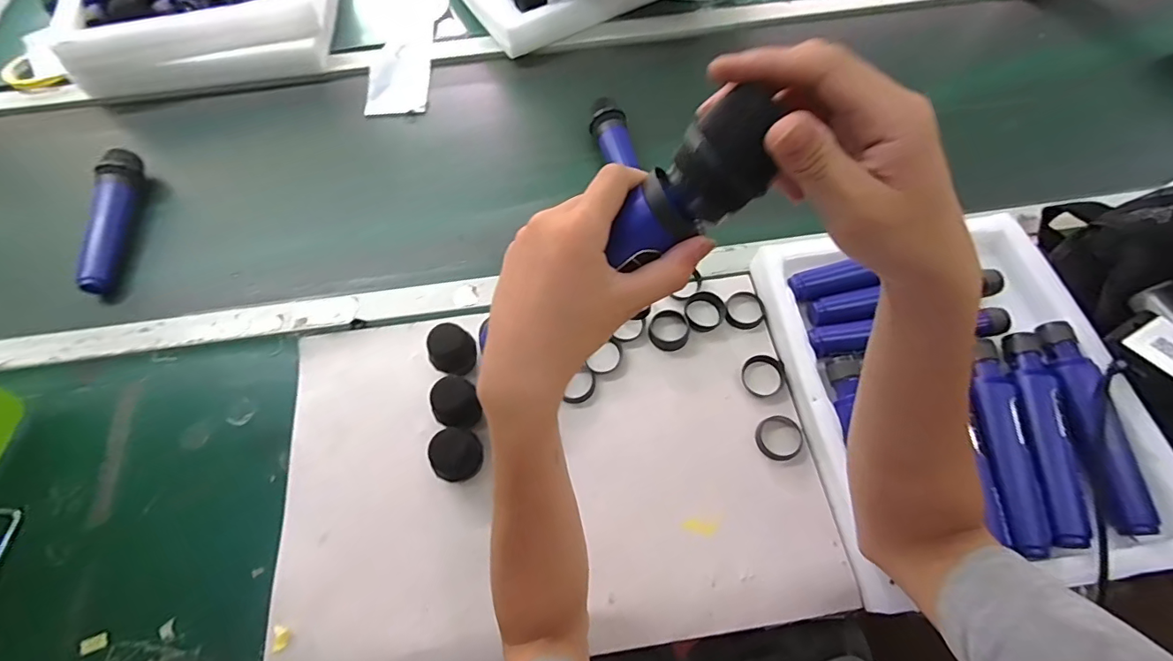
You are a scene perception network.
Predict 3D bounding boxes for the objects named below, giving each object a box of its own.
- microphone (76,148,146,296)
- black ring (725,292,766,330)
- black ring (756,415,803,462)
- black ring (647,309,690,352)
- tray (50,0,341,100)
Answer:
[{"bbox_3d":[-0.592,-0.137,0.618,0.041,0.041,0.211,-9,64,-3],"label":"microphone"},{"bbox_3d":[0.177,-0.023,0.554,0.048,0.008,0.043,-30,67,-13],"label":"black ring"},{"bbox_3d":[0.193,0.106,0.493,0.047,0.009,0.044,0,64,1],"label":"black ring"},{"bbox_3d":[0.089,0.000,0.543,0.044,0.010,0.046,0,64,1],"label":"black ring"},{"bbox_3d":[-0.580,-0.527,0.773,0.347,0.118,0.329,-9,64,-3],"label":"tray"}]

